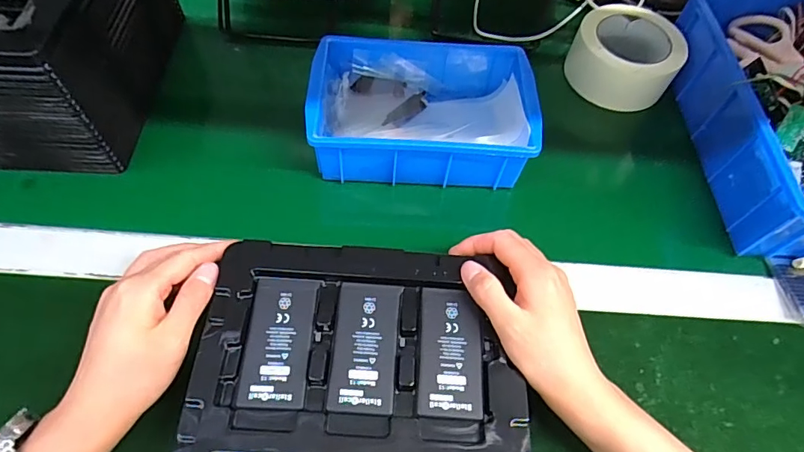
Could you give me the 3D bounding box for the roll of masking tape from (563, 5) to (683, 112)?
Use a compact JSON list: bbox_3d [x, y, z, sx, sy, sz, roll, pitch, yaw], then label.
[{"bbox_3d":[0.240,-0.184,0.515,0.107,0.055,0.107,1,61,-3],"label":"roll of masking tape"}]

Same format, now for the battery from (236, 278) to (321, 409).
[{"bbox_3d":[-0.084,0.077,0.322,0.045,0.004,0.087,4,60,-1],"label":"battery"}]

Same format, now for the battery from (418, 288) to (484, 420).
[{"bbox_3d":[0.034,0.085,0.324,0.042,0.004,0.087,4,60,-1],"label":"battery"}]

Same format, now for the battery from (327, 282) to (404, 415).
[{"bbox_3d":[-0.025,0.081,0.322,0.043,0.004,0.087,4,60,-1],"label":"battery"}]

